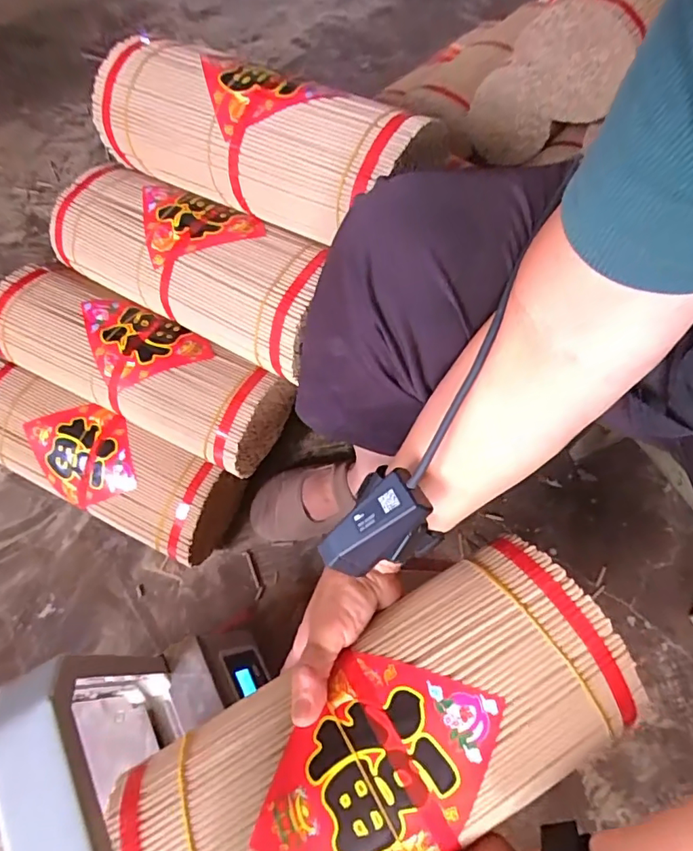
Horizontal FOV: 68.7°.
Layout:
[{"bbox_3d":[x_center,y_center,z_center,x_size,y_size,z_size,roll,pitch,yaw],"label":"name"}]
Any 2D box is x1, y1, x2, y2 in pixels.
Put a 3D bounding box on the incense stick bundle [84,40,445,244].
[{"bbox_3d":[-0.077,-0.276,0.469,0.323,0.100,0.135,31,66,13],"label":"incense stick bundle"}]

